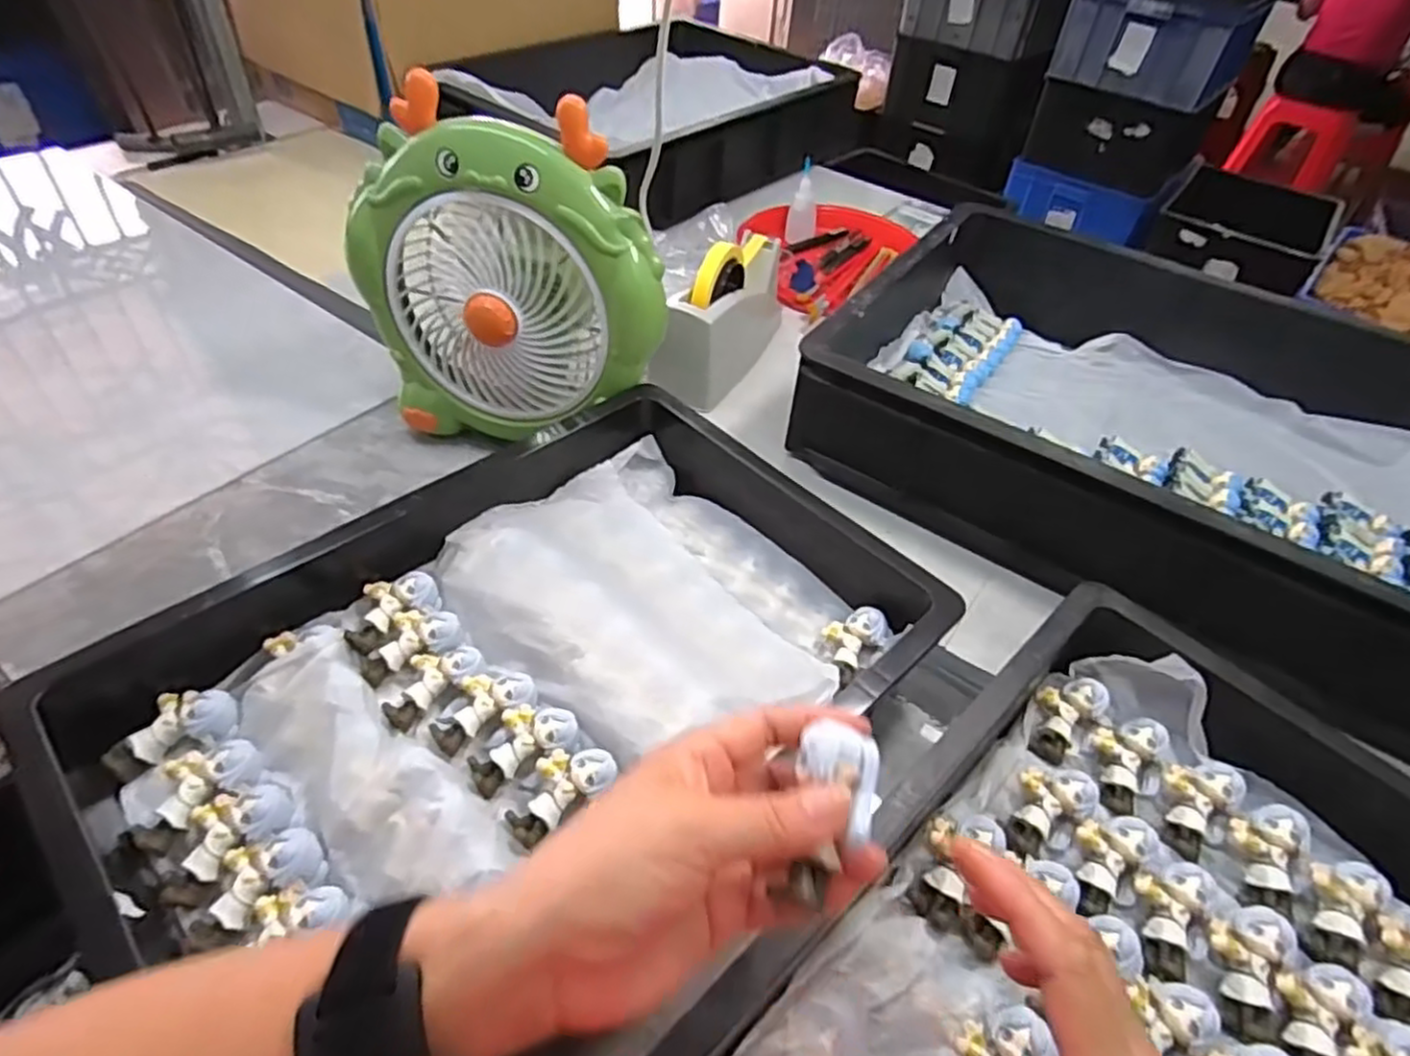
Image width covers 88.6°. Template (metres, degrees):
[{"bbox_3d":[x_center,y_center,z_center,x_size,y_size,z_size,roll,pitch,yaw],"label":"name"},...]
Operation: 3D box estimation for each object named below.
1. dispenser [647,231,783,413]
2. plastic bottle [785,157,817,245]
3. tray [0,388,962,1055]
[{"bbox_3d":[0.023,-0.223,0.738,0.060,0.116,0.218,21,48,14],"label":"dispenser"},{"bbox_3d":[0.131,-0.426,0.943,0.038,0.097,0.034,10,46,4],"label":"plastic bottle"},{"bbox_3d":[-0.098,0.075,0.453,0.479,0.067,0.317,-31,56,-30],"label":"tray"}]

